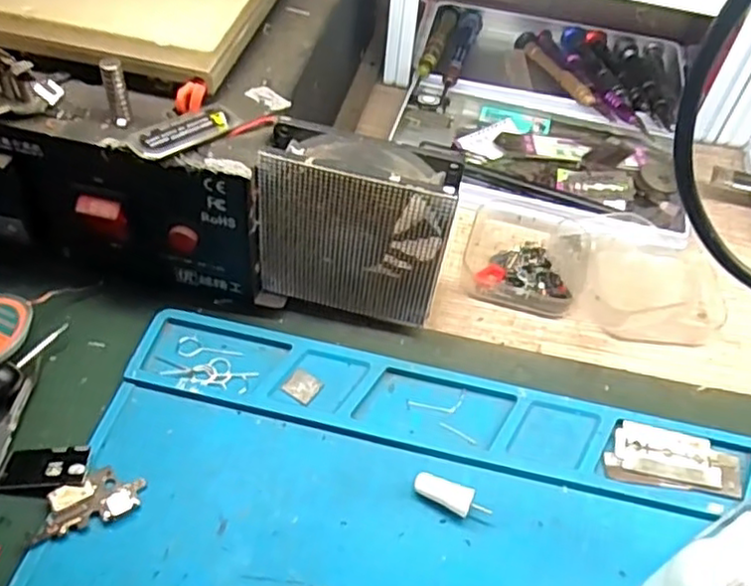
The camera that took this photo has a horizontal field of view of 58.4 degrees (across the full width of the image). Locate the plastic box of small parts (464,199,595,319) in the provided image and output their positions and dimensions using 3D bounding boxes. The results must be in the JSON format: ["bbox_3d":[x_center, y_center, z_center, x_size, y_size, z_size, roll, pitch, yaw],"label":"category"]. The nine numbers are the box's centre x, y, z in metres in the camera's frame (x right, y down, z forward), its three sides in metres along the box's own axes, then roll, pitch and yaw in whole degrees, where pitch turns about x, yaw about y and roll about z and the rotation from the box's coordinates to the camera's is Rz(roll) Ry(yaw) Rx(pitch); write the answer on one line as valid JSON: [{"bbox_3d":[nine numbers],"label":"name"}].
[{"bbox_3d":[0.079,-0.022,0.349,0.062,0.018,0.062,15,51,8],"label":"plastic box of small parts"}]

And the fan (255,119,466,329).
[{"bbox_3d":[-0.010,-0.026,0.296,0.081,0.087,0.030,7,50,1],"label":"fan"}]

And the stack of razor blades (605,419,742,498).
[{"bbox_3d":[0.125,0.069,0.283,0.055,0.004,0.025,8,50,2],"label":"stack of razor blades"}]

